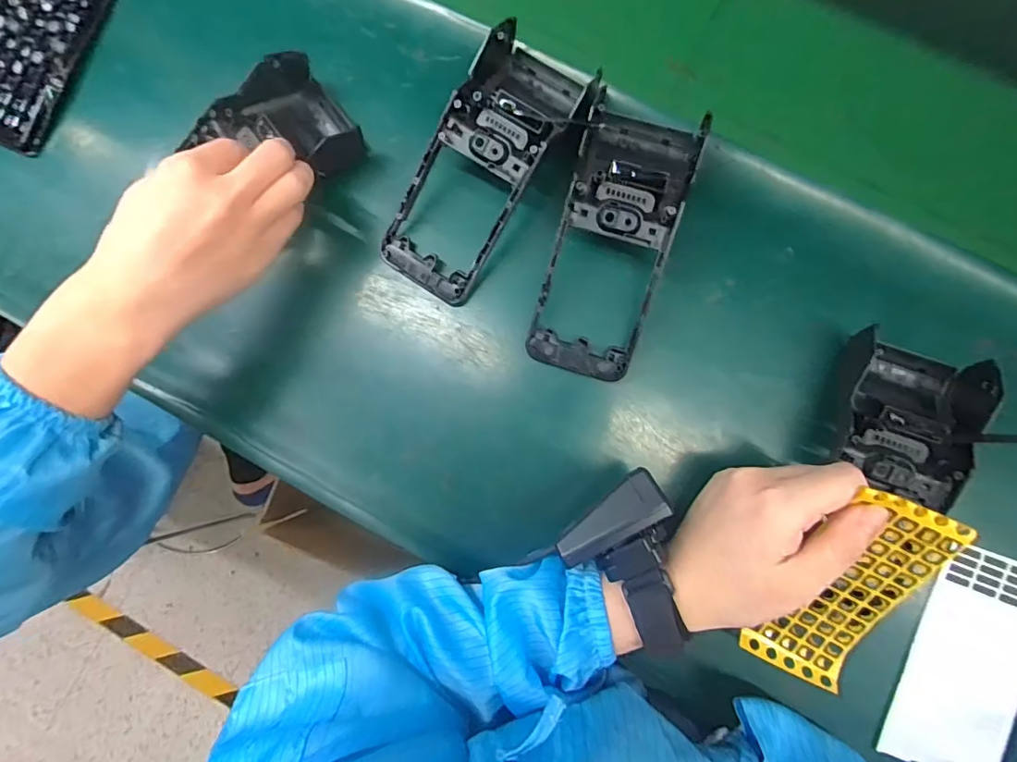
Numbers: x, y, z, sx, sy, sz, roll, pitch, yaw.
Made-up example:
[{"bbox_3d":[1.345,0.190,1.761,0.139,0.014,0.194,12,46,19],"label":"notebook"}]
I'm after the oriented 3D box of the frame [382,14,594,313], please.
[{"bbox_3d":[-0.013,-0.148,0.360,0.091,0.050,0.190,27,87,4],"label":"frame"}]

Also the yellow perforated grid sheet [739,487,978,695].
[{"bbox_3d":[0.189,0.118,0.287,0.051,0.015,0.130,25,117,4],"label":"yellow perforated grid sheet"}]

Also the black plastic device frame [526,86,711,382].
[{"bbox_3d":[0.072,-0.098,0.349,0.079,0.048,0.187,18,86,4],"label":"black plastic device frame"}]

